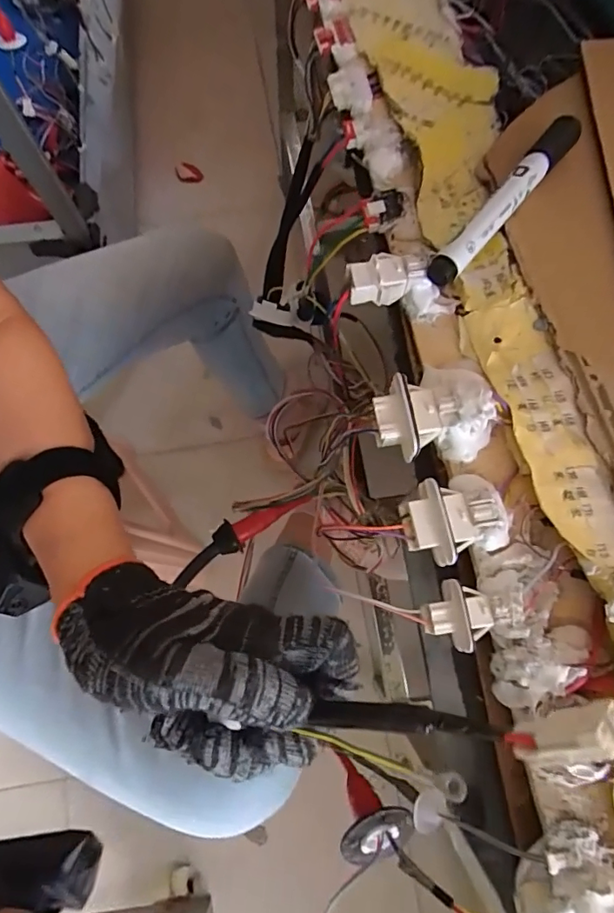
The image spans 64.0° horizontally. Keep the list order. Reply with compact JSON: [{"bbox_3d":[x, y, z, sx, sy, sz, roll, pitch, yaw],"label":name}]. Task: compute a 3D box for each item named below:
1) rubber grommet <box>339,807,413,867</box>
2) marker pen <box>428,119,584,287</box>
[{"bbox_3d":[0.037,0.188,0.243,0.031,0.007,0.036,30,99,-14],"label":"rubber grommet"},{"bbox_3d":[0.113,-0.147,0.273,0.016,0.014,0.135,38,79,10],"label":"marker pen"}]

